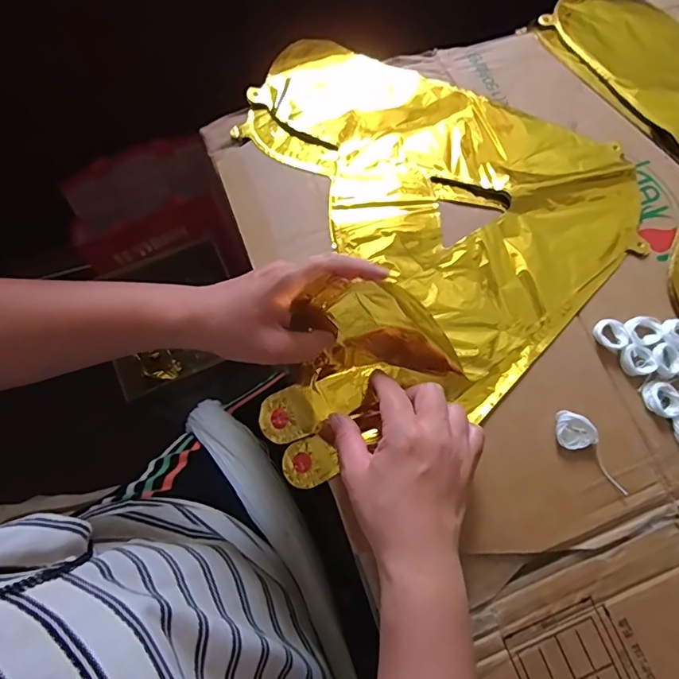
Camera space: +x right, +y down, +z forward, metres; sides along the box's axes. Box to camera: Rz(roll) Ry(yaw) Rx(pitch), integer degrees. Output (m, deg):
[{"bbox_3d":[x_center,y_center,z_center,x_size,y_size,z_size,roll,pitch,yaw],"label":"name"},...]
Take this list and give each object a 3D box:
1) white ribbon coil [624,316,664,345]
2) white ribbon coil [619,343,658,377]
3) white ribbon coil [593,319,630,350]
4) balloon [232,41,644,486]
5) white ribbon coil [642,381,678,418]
[{"bbox_3d":[0.260,-0.007,0.421,0.031,0.006,0.026,-21,75,-7],"label":"white ribbon coil"},{"bbox_3d":[0.251,0.017,0.412,0.028,0.008,0.027,0,74,-1],"label":"white ribbon coil"},{"bbox_3d":[0.232,-0.004,0.418,0.026,0.008,0.027,0,74,-1],"label":"white ribbon coil"},{"bbox_3d":[0.099,-0.114,0.420,0.342,0.073,0.394,-7,74,-3],"label":"balloon"},{"bbox_3d":[0.266,0.049,0.404,0.027,0.006,0.030,-18,75,-7],"label":"white ribbon coil"}]

